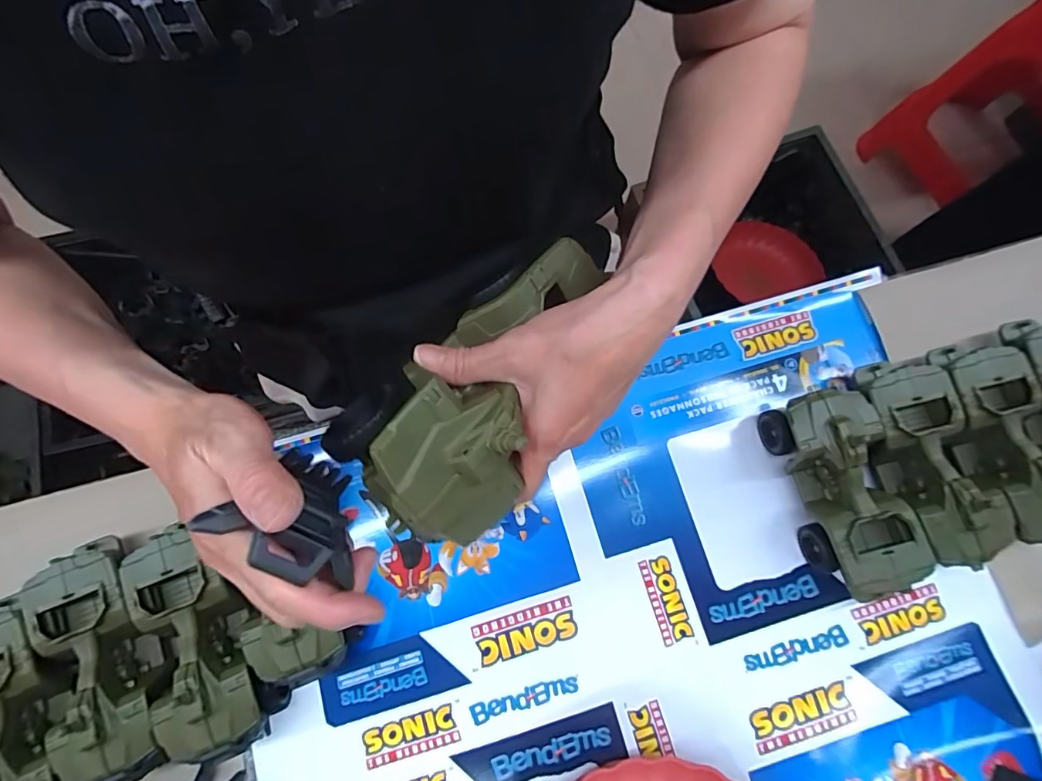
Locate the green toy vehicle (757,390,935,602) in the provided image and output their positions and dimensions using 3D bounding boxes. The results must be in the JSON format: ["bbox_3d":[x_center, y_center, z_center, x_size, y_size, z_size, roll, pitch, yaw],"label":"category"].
[{"bbox_3d":[0.301,0.096,0.471,0.084,0.079,0.186,-14,77,-3],"label":"green toy vehicle"}]

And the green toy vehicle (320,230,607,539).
[{"bbox_3d":[-0.014,-0.012,0.263,0.080,0.055,0.175,27,64,6],"label":"green toy vehicle"}]

